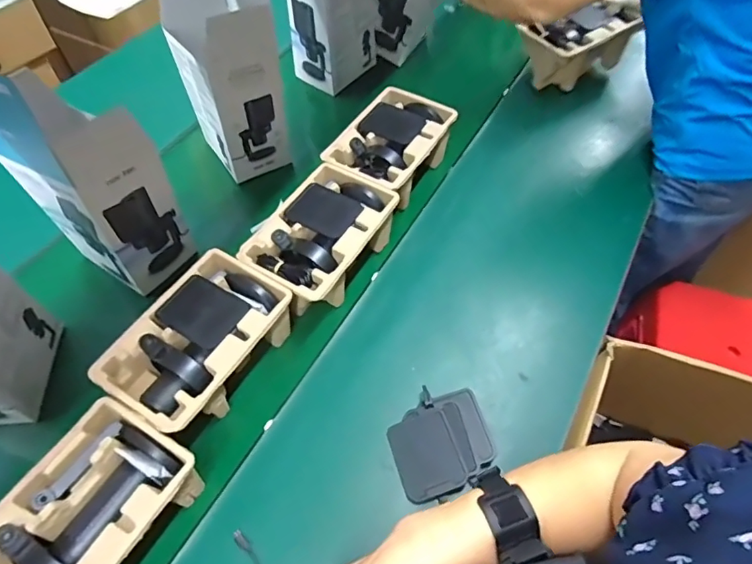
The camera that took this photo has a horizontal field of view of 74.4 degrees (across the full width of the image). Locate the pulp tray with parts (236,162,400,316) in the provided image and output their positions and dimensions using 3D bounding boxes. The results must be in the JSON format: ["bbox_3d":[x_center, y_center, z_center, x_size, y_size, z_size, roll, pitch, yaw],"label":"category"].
[{"bbox_3d":[-0.078,-0.059,0.774,0.155,0.106,0.229,28,63,19],"label":"pulp tray with parts"}]

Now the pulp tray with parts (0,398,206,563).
[{"bbox_3d":[-0.311,0.262,0.536,0.147,0.092,0.223,26,63,18],"label":"pulp tray with parts"}]

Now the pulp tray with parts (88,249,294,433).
[{"bbox_3d":[-0.232,0.081,0.667,0.161,0.096,0.234,27,63,18],"label":"pulp tray with parts"}]

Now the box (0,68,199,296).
[{"bbox_3d":[-0.386,-0.147,0.674,0.141,0.338,0.126,28,63,19],"label":"box"}]

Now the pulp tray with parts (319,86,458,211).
[{"bbox_3d":[0.032,-0.235,0.884,0.162,0.090,0.239,25,62,17],"label":"pulp tray with parts"}]

